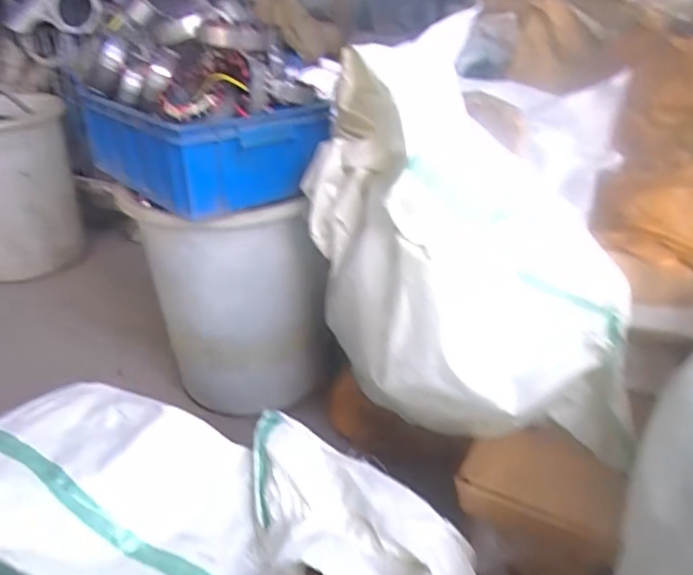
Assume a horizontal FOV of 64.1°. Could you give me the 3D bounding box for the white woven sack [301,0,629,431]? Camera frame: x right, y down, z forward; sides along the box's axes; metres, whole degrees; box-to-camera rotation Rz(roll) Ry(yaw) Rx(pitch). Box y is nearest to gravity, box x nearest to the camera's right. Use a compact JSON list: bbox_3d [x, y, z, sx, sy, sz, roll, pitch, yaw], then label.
[{"bbox_3d":[0.126,-0.062,0.761,0.286,0.387,0.466,-11,32,-18],"label":"white woven sack"}]

